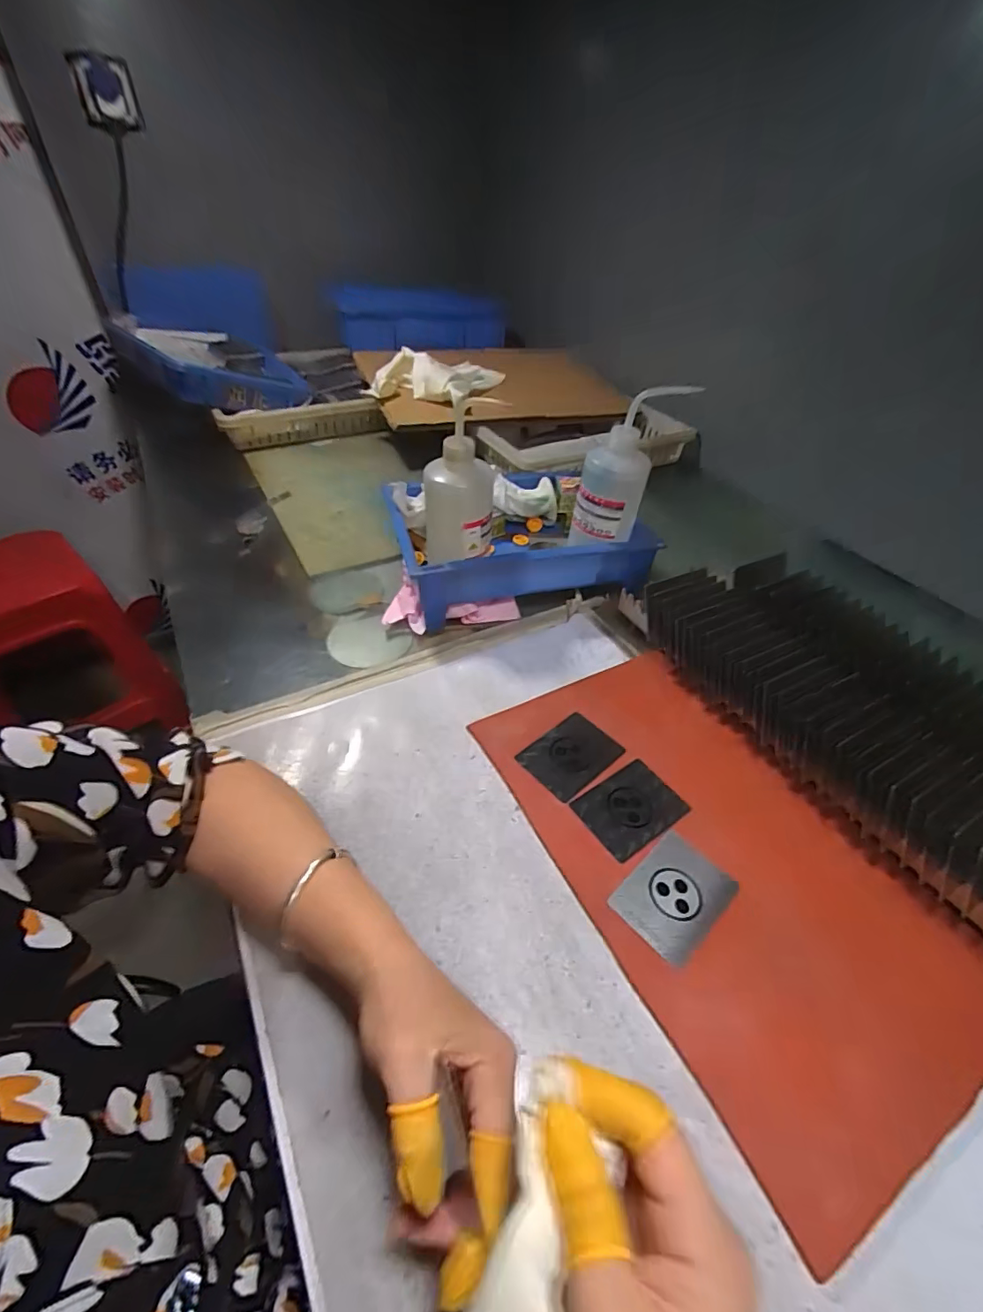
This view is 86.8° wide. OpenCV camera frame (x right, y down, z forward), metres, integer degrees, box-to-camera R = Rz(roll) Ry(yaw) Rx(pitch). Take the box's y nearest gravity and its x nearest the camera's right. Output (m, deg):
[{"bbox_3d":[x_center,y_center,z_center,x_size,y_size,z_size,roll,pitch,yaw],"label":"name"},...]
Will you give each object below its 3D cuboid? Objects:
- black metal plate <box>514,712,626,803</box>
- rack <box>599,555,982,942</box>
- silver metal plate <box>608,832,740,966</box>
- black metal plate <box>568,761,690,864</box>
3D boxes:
[{"bbox_3d":[0.072,0.088,0.467,0.087,0.008,0.059,-26,53,-35],"label":"black metal plate"},{"bbox_3d":[0.340,0.073,0.445,0.187,0.090,0.528,-19,46,-23],"label":"rack"},{"bbox_3d":[0.136,0.175,0.383,0.085,0.004,0.061,-31,56,-30],"label":"silver metal plate"},{"bbox_3d":[0.116,0.125,0.431,0.083,0.004,0.061,-25,50,-26],"label":"black metal plate"}]

